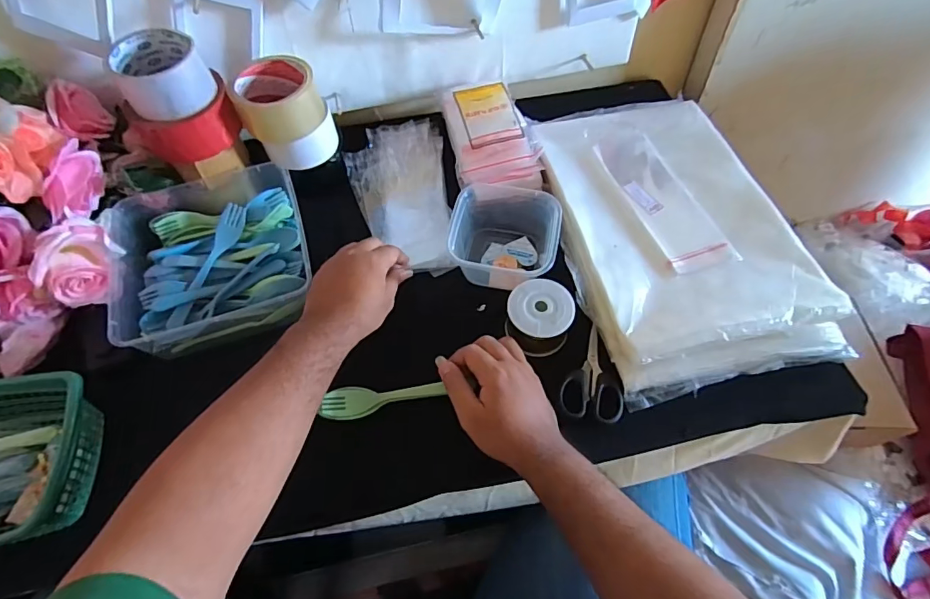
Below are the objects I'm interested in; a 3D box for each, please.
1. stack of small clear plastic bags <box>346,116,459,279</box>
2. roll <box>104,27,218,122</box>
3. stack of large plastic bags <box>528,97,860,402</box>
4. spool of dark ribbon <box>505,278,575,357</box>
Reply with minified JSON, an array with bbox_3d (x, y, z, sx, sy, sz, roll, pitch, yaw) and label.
[{"bbox_3d":[-0.084,-0.132,0.616,0.121,0.029,0.227,-6,70,-4],"label":"stack of small clear plastic bags"},{"bbox_3d":[-0.314,-0.235,0.502,0.085,0.051,0.081,-1,58,1],"label":"roll"},{"bbox_3d":[0.233,-0.092,0.570,0.246,0.042,0.392,-12,58,-5],"label":"stack of large plastic bags"},{"bbox_3d":[0.078,0.020,0.508,0.065,0.049,0.065,-1,58,1],"label":"spool of dark ribbon"}]

